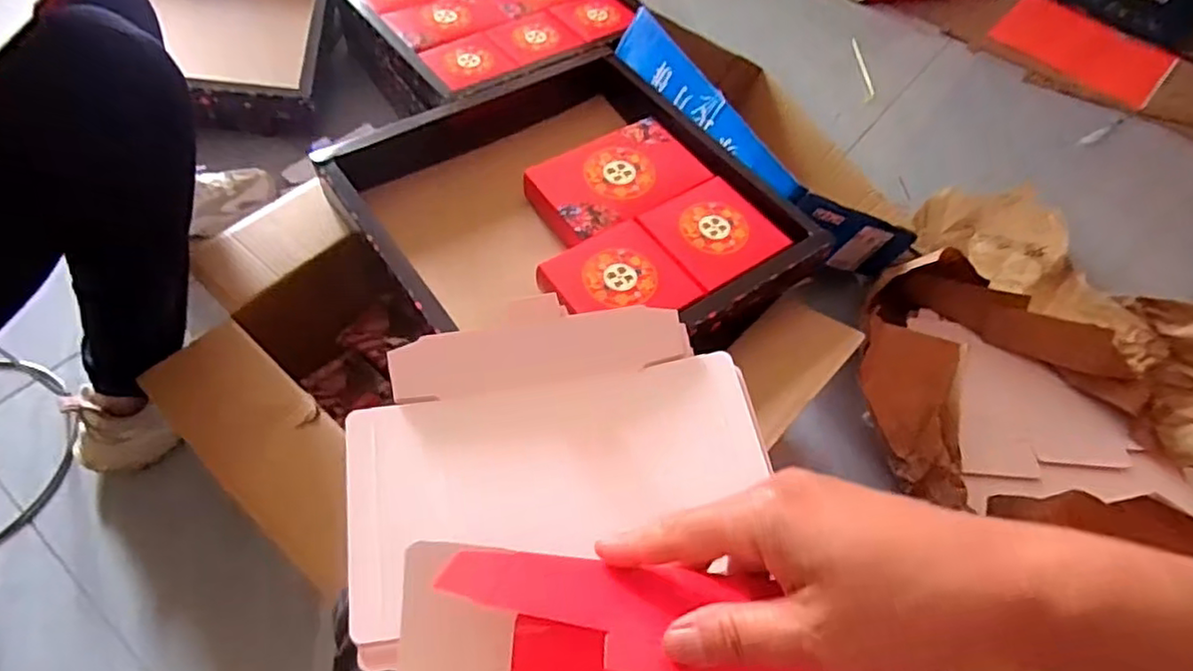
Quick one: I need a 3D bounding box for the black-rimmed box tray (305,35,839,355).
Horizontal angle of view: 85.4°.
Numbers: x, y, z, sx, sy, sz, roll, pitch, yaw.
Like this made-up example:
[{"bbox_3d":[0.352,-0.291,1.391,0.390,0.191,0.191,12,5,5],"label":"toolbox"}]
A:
[{"bbox_3d":[0.007,-0.160,0.778,0.456,0.064,0.438,-30,63,-21],"label":"black-rimmed box tray"}]

